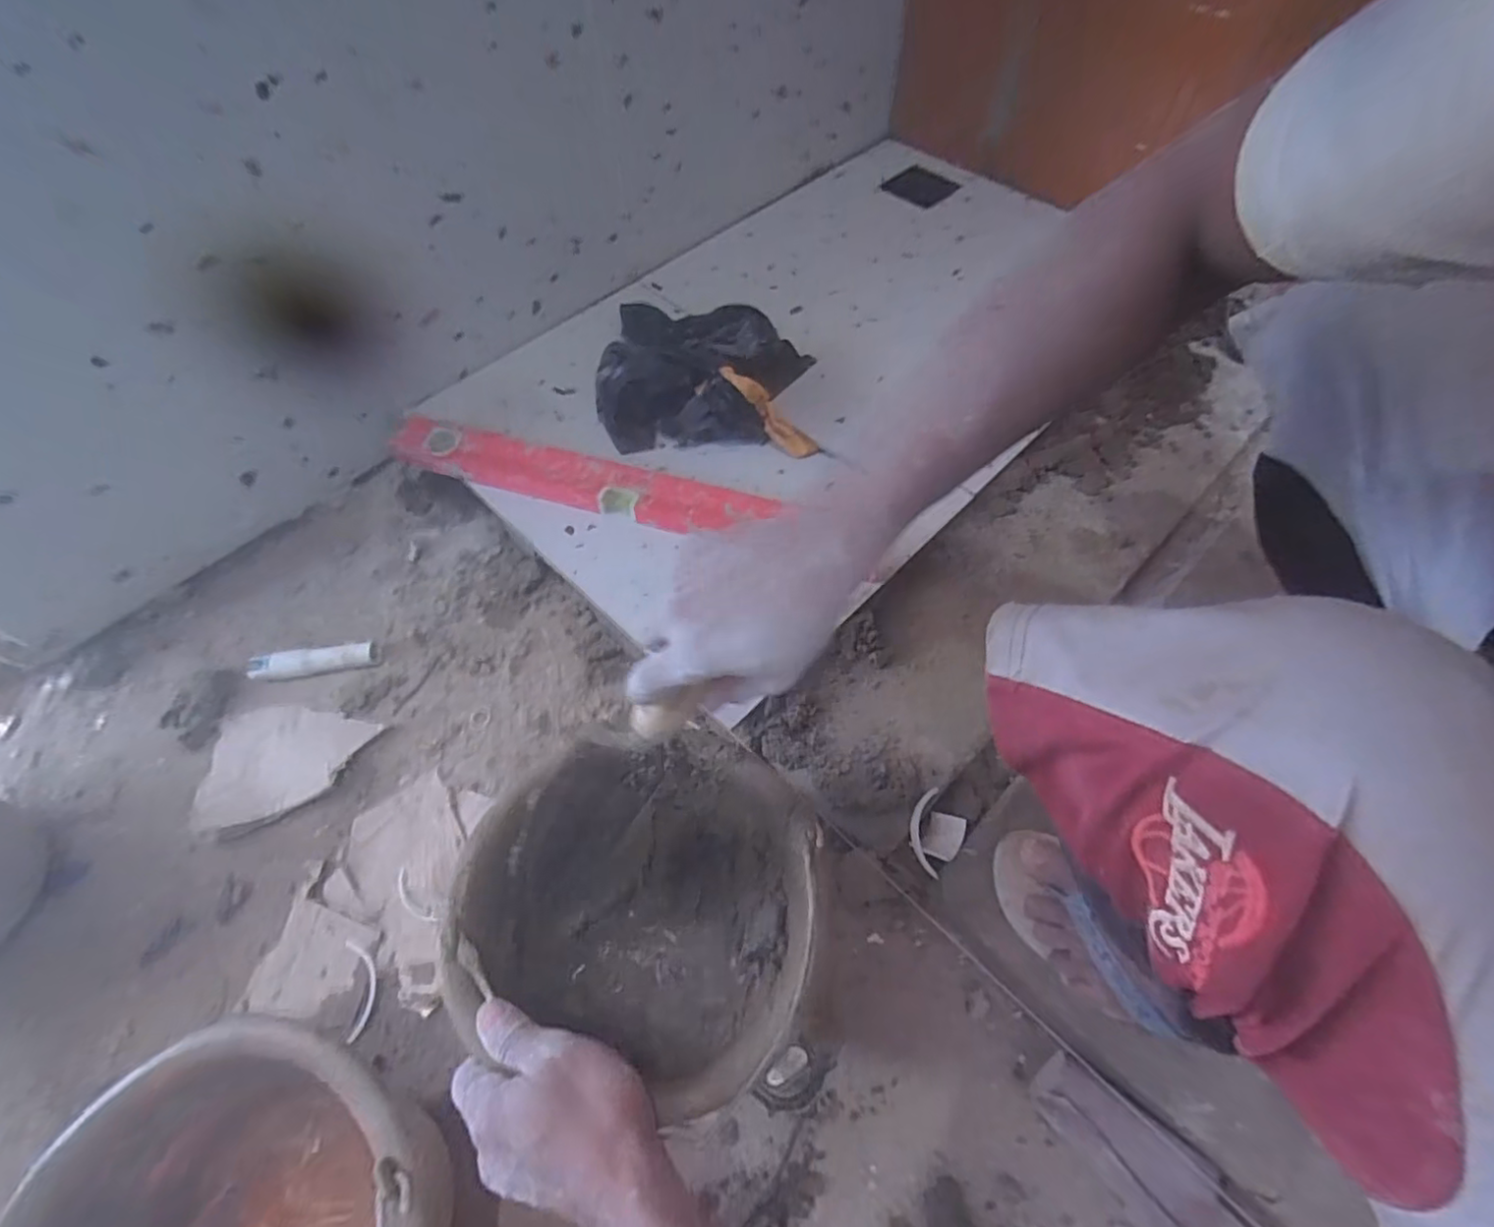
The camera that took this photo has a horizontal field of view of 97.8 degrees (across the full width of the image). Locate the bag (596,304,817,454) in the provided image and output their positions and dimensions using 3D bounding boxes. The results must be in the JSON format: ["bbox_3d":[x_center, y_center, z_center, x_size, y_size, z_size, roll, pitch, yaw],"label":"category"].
[{"bbox_3d":[-0.057,-0.321,0.832,0.248,0.051,0.263,5,60,5],"label":"bag"}]

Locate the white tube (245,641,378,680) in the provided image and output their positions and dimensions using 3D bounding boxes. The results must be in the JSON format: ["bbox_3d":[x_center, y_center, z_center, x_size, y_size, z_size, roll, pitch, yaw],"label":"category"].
[{"bbox_3d":[-0.478,0.053,0.721,0.130,0.027,0.026,-7,60,-2],"label":"white tube"}]

